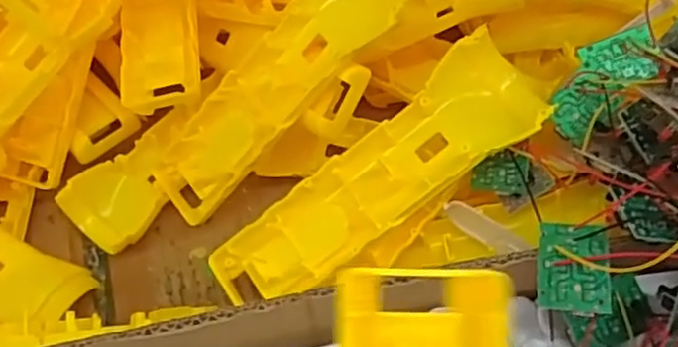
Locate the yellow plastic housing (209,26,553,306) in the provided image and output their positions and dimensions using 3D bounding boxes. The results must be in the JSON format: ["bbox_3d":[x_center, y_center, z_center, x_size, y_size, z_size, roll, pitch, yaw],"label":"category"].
[{"bbox_3d":[0.017,0.006,0.309,0.164,0.027,0.047,-37,64,4],"label":"yellow plastic housing"}]

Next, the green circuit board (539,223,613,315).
[{"bbox_3d":[0.093,0.037,0.266,0.025,0.007,0.035,6,61,6],"label":"green circuit board"}]

